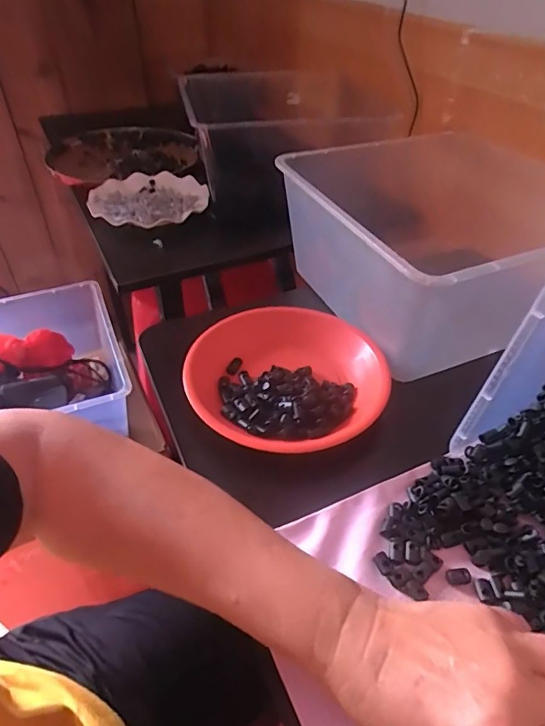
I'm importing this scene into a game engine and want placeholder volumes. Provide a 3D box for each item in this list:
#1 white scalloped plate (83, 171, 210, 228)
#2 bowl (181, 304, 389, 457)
[{"bbox_3d":[-0.195,-0.264,0.748,0.181,0.022,0.176,0,42,0],"label":"white scalloped plate"},{"bbox_3d":[0.009,0.010,0.466,0.180,0.037,0.193,0,42,0],"label":"bowl"}]

